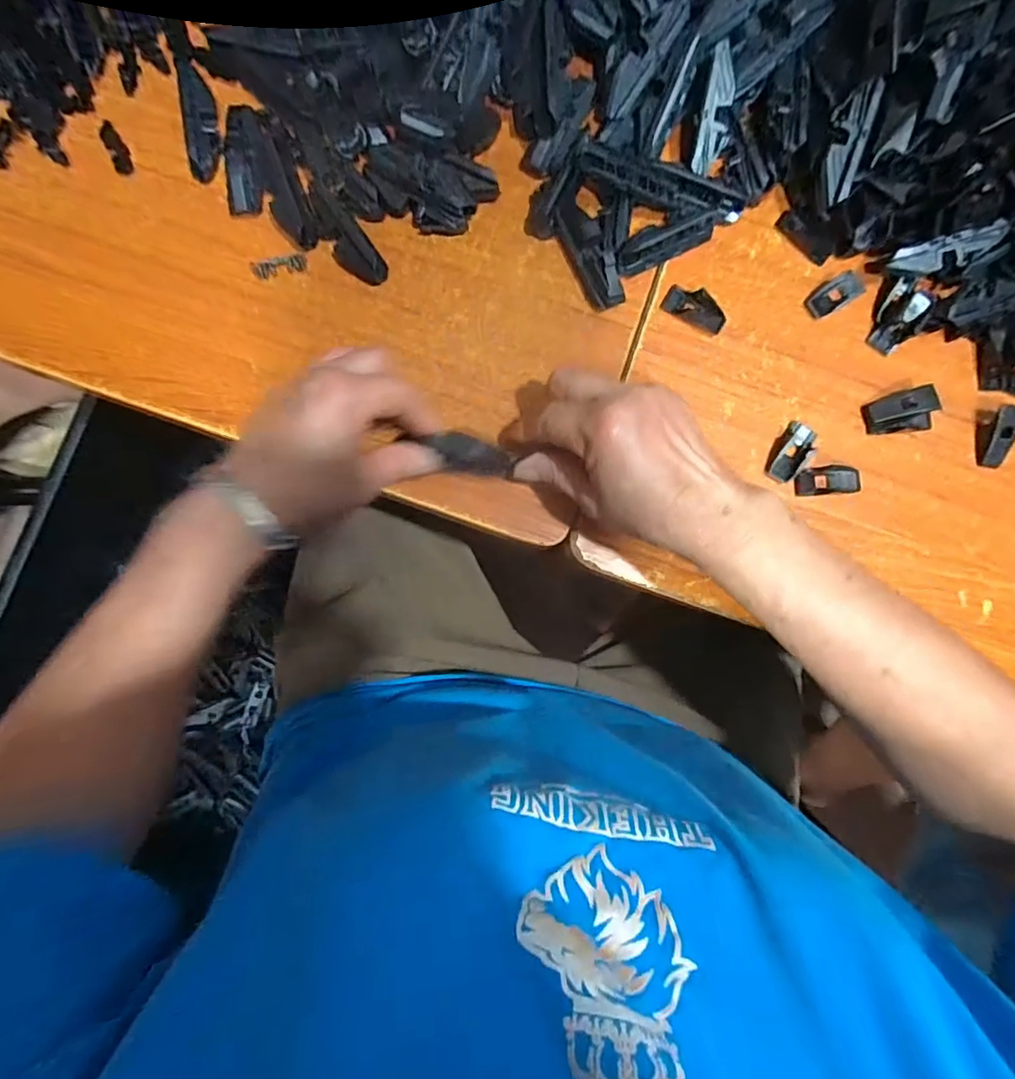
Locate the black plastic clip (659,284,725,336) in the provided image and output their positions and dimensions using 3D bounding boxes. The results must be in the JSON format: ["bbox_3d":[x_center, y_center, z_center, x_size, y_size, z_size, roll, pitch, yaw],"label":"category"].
[{"bbox_3d":[0.127,-0.156,0.379,0.042,0.006,0.021,28,85,0],"label":"black plastic clip"}]

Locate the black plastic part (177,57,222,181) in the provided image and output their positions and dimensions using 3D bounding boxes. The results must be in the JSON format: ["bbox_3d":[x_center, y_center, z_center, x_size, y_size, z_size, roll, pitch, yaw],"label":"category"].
[{"bbox_3d":[-0.203,-0.282,0.369,0.022,0.015,0.089,-9,86,-3],"label":"black plastic part"}]

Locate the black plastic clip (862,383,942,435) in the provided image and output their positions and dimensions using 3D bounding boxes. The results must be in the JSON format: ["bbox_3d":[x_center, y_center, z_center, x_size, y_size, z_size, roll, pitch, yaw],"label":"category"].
[{"bbox_3d":[0.260,-0.083,0.372,0.040,0.017,0.028,-19,86,-4],"label":"black plastic clip"}]

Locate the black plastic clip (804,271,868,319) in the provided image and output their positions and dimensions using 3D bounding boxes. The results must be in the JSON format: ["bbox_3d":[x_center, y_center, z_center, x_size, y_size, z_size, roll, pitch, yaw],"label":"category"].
[{"bbox_3d":[0.224,-0.168,0.385,0.041,0.004,0.020,-32,87,-4],"label":"black plastic clip"}]

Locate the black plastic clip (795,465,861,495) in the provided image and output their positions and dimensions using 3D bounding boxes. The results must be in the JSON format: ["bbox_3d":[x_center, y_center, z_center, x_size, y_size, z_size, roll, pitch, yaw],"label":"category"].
[{"bbox_3d":[0.210,-0.039,0.370,0.043,0.005,0.018,-3,85,-3],"label":"black plastic clip"}]

